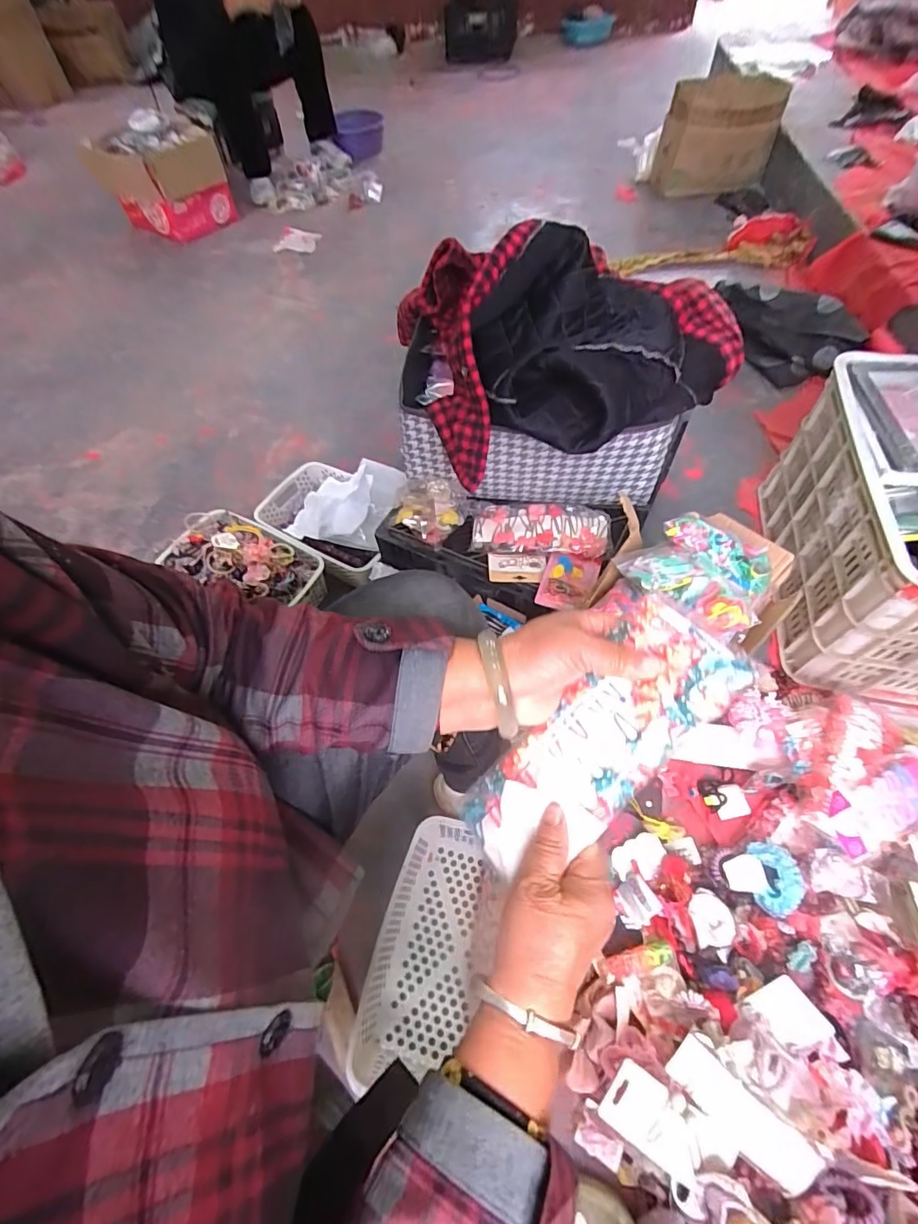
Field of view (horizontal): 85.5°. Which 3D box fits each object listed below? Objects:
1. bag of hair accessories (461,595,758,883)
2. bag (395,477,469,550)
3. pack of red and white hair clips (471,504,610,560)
[{"bbox_3d":[0.088,0.090,0.337,0.214,0.036,0.089,-45,62,11],"label":"bag of hair accessories"},{"bbox_3d":[-0.051,-0.174,0.816,0.111,0.053,0.106,22,62,16],"label":"bag"},{"bbox_3d":[0.130,-0.135,0.798,0.212,0.026,0.088,5,59,6],"label":"pack of red and white hair clips"}]

